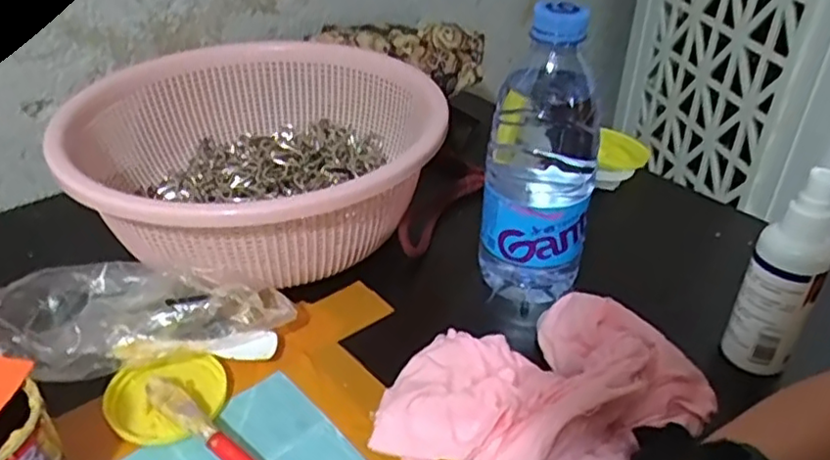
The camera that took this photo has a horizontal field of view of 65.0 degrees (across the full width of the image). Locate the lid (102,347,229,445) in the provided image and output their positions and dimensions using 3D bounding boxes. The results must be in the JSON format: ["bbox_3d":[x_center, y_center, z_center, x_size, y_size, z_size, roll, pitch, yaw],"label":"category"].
[{"bbox_3d":[-0.144,0.096,0.380,0.066,0.012,0.057,-18,39,-23],"label":"lid"}]

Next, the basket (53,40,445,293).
[{"bbox_3d":[-0.120,-0.052,0.509,0.268,0.103,0.244,0,35,0],"label":"basket"}]

